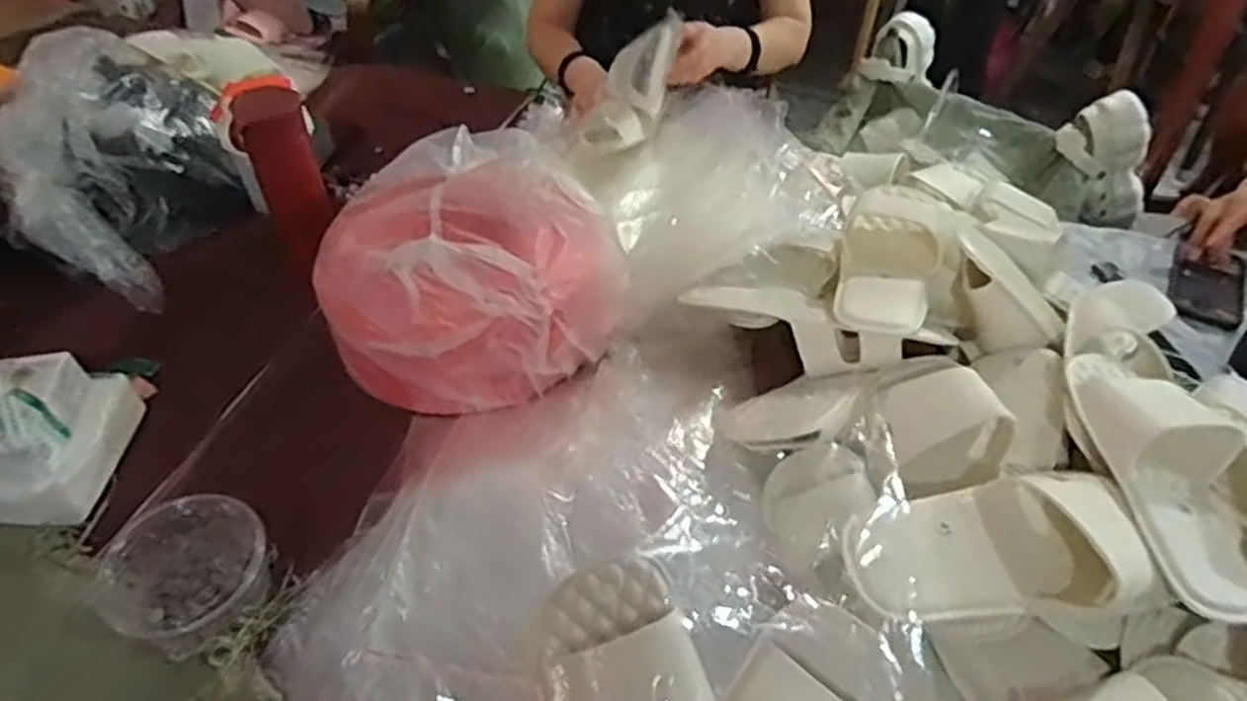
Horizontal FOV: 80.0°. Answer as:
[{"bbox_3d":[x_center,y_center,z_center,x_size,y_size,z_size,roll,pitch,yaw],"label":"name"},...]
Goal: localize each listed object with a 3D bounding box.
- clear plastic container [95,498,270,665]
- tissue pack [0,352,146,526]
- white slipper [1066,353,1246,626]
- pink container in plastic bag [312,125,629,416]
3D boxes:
[{"bbox_3d":[-0.340,0.177,0.586,0.119,0.063,0.110,22,50,16],"label":"clear plastic container"},{"bbox_3d":[-0.515,0.075,0.668,0.092,0.080,0.140,-4,48,-7],"label":"tissue pack"},{"bbox_3d":[0.432,0.091,0.585,0.101,0.056,0.230,-4,60,-7],"label":"white slipper"},{"bbox_3d":[-0.149,-0.101,0.760,0.288,0.175,0.303,0,47,-3],"label":"pink container in plastic bag"}]

